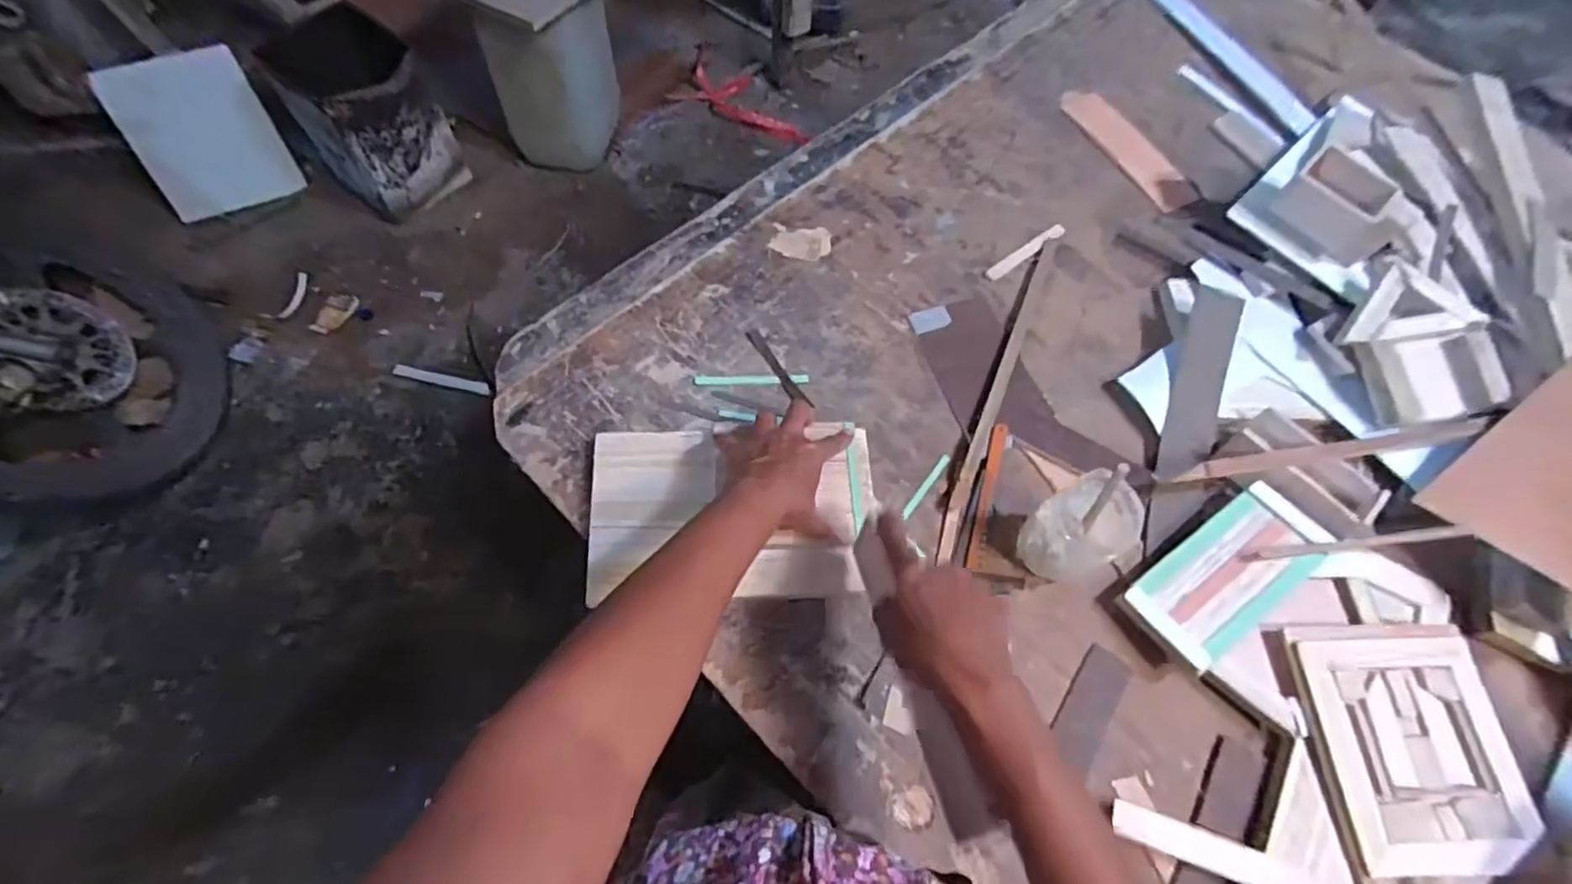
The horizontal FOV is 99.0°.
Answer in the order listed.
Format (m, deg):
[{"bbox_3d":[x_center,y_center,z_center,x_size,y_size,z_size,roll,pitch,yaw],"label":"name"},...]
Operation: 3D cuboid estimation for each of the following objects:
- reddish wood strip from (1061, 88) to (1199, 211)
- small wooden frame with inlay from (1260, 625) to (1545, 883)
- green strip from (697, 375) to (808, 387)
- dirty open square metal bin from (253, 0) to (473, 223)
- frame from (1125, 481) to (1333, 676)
[{"bbox_3d":[0.407,-0.356,0.804,0.047,0.013,0.206,-22,67,-13],"label":"reddish wood strip"},{"bbox_3d":[0.469,0.226,0.504,0.150,0.012,0.175,-3,64,-4],"label":"small wooden frame with inlay"},{"bbox_3d":[-0.032,-0.059,0.632,0.106,0.004,0.010,-2,64,-4],"label":"green strip"},{"bbox_3d":[-0.954,-0.742,1.555,0.275,0.308,0.273,-37,71,-19],"label":"dirty open square metal bin"},{"bbox_3d":[0.368,0.109,0.554,0.183,0.017,0.080,-31,69,-17],"label":"frame"}]

